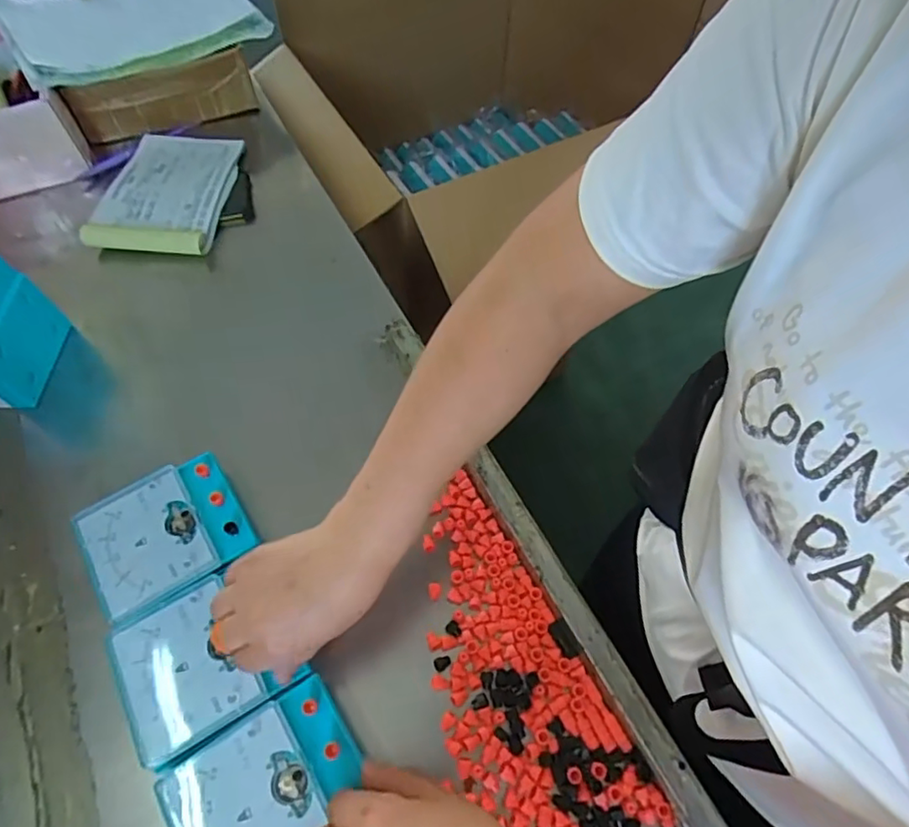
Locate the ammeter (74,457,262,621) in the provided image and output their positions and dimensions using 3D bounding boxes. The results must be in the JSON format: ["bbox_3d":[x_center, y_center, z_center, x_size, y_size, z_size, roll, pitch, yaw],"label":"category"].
[{"bbox_3d":[-0.230,0.099,0.474,0.119,0.041,0.108,-30,64,-18],"label":"ammeter"}]

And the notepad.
[{"bbox_3d":[-0.339,-0.268,0.693,0.141,0.019,0.193,2,58,1],"label":"notepad"}]

